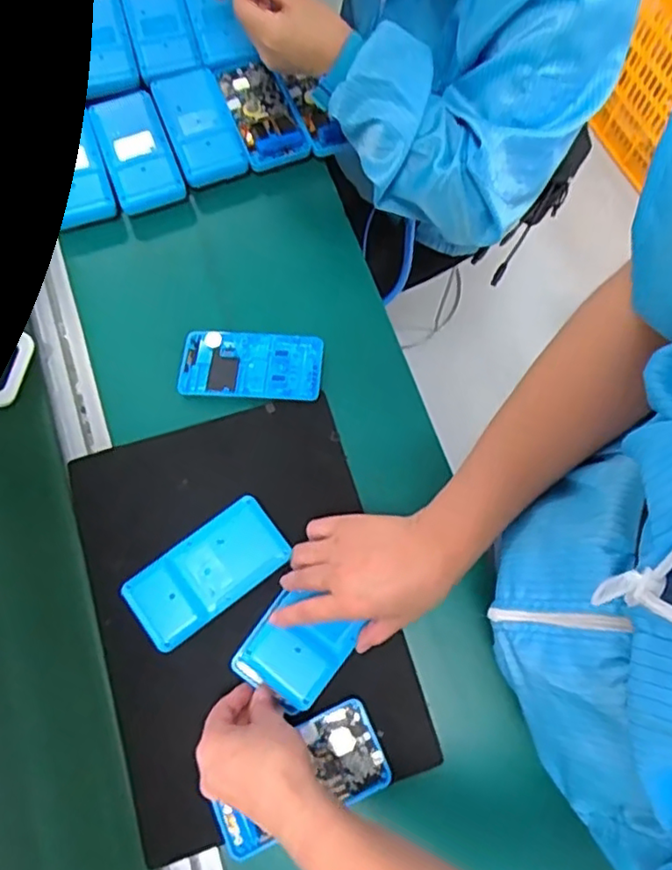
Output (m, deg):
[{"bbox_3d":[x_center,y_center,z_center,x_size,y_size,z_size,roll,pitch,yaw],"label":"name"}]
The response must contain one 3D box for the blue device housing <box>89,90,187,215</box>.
[{"bbox_3d":[-0.214,-0.302,0.671,0.067,0.041,0.136,-22,75,-9],"label":"blue device housing"}]

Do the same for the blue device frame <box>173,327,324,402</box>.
[{"bbox_3d":[-0.084,-0.070,0.614,0.138,0.007,0.070,3,70,3],"label":"blue device frame"}]

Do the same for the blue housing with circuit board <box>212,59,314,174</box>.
[{"bbox_3d":[-0.084,-0.357,0.699,0.069,0.033,0.136,-21,75,-7],"label":"blue housing with circuit board"}]

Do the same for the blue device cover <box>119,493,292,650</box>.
[{"bbox_3d":[-0.111,0.120,0.551,0.137,0.024,0.070,-36,77,-11],"label":"blue device cover"}]

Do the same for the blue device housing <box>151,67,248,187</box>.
[{"bbox_3d":[-0.149,-0.336,0.688,0.068,0.035,0.134,-21,75,-7],"label":"blue device housing"}]

